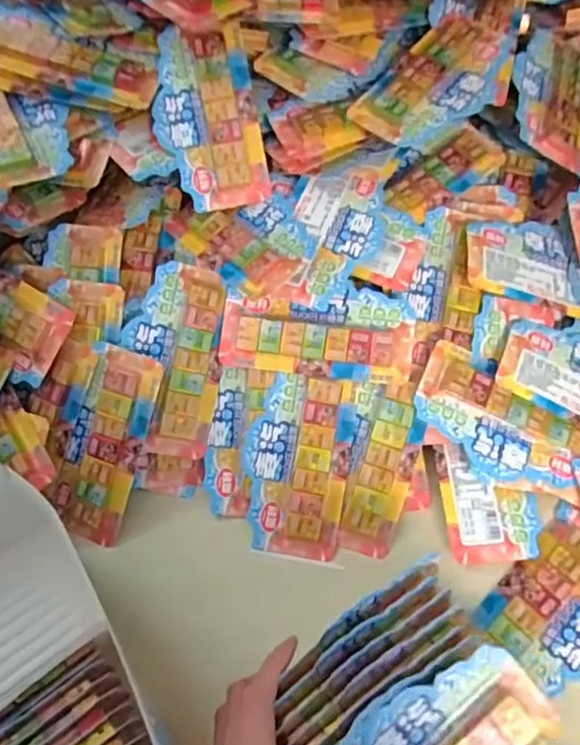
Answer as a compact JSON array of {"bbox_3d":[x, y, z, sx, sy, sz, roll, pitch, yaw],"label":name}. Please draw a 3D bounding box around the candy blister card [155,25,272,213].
[{"bbox_3d":[-0.064,-0.197,0.474,0.074,0.014,0.138,-11,93,3],"label":"candy blister card"}]

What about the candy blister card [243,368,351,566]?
[{"bbox_3d":[0.004,0.069,0.455,0.075,0.012,0.131,6,83,9],"label":"candy blister card"}]

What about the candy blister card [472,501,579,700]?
[{"bbox_3d":[0.195,0.155,0.423,0.078,0.011,0.123,39,69,21],"label":"candy blister card"}]

